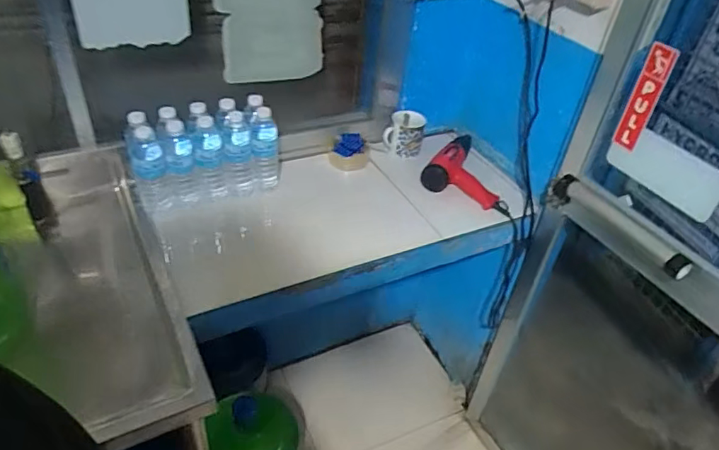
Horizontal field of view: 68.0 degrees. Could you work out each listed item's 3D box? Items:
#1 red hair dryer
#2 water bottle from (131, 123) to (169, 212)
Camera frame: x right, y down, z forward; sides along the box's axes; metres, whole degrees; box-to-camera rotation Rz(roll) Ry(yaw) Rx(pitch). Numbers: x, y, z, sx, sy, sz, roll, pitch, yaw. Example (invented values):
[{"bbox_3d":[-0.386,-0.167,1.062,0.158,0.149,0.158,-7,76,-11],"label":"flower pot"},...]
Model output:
[{"bbox_3d":[0.313,-0.152,1.394,0.227,0.071,0.250,22,42,18],"label":"red hair dryer"},{"bbox_3d":[-0.460,-0.126,1.158,0.067,0.218,0.076,-15,44,-24],"label":"water bottle"}]

